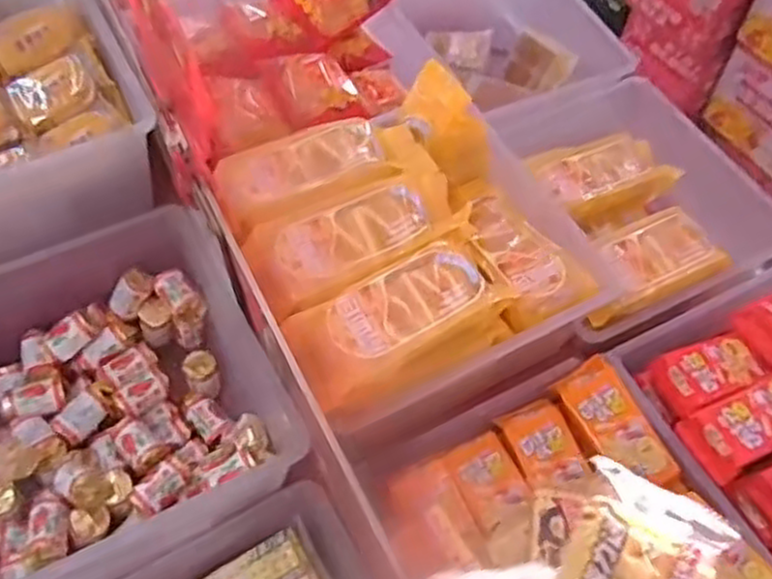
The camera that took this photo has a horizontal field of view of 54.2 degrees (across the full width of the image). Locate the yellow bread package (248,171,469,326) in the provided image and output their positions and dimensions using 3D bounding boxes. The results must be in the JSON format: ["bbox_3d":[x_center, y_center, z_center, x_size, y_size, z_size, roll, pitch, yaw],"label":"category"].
[{"bbox_3d":[-0.024,-0.053,0.661,0.202,0.033,0.096,-25,61,-17],"label":"yellow bread package"}]

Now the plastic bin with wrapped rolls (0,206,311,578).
[{"bbox_3d":[-0.263,0.102,0.664,0.280,0.124,0.276,-27,61,-18],"label":"plastic bin with wrapped rolls"}]

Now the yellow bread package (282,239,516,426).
[{"bbox_3d":[0.016,0.024,0.624,0.197,0.073,0.091,-28,62,-19],"label":"yellow bread package"}]

